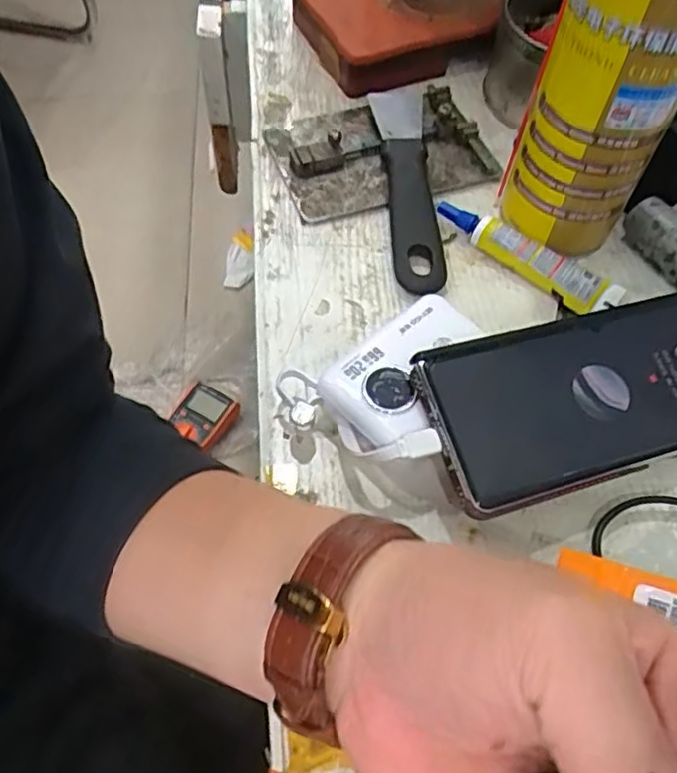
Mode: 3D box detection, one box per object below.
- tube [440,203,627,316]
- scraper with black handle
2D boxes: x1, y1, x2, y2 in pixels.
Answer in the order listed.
[{"bbox_3d":[0.102,-0.075,0.372,0.110,0.012,0.020,35,63,17],"label":"tube"},{"bbox_3d":[0.043,-0.117,0.400,0.032,0.013,0.184,-1,58,-4],"label":"scraper with black handle"}]

